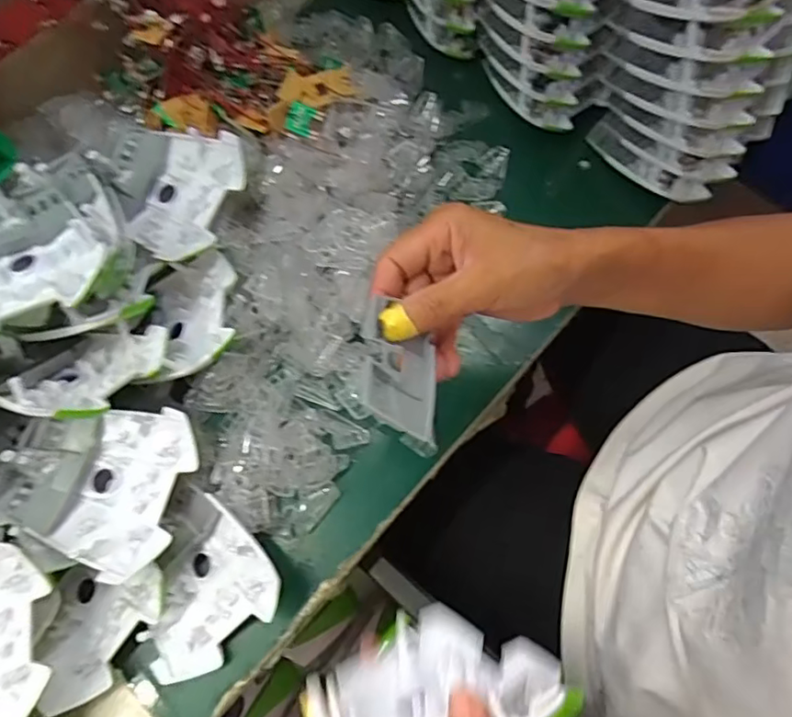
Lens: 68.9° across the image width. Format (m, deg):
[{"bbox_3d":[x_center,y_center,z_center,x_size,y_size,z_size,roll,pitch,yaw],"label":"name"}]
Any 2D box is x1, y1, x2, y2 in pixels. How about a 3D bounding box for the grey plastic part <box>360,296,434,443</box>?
[{"bbox_3d":[0.004,0.006,0.303,0.049,0.009,0.069,28,50,-35],"label":"grey plastic part"}]

